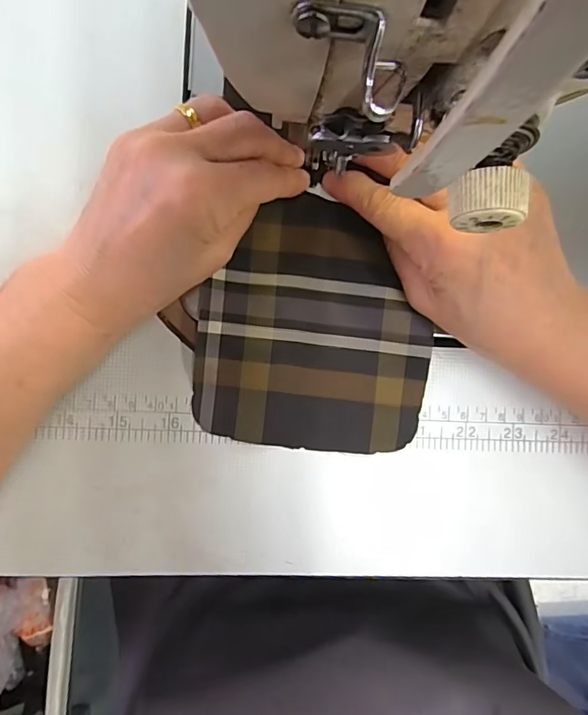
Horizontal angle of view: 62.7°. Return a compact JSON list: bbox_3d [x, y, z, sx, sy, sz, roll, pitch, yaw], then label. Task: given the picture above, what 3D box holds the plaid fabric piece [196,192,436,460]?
[{"bbox_3d":[0.011,-0.016,0.243,0.113,0.014,0.121,5,87,-6],"label":"plaid fabric piece"}]

